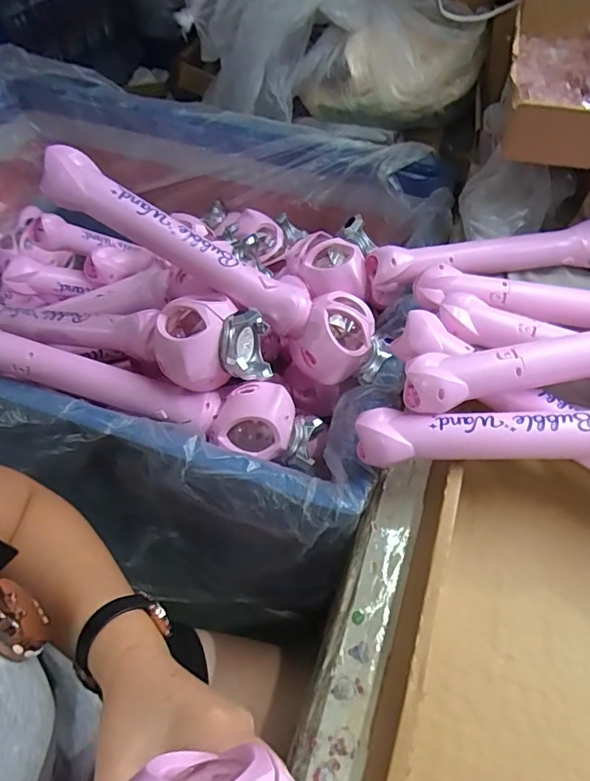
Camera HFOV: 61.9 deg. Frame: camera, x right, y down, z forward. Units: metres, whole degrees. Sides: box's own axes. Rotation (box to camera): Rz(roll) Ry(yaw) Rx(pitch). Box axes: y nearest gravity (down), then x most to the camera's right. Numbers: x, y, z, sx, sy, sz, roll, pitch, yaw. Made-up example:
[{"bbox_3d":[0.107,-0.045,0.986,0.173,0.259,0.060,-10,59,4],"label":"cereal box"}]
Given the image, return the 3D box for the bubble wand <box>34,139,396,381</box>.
[{"bbox_3d":[-0.062,-0.113,0.479,0.360,0.066,0.090,29,53,-15],"label":"bubble wand"}]

